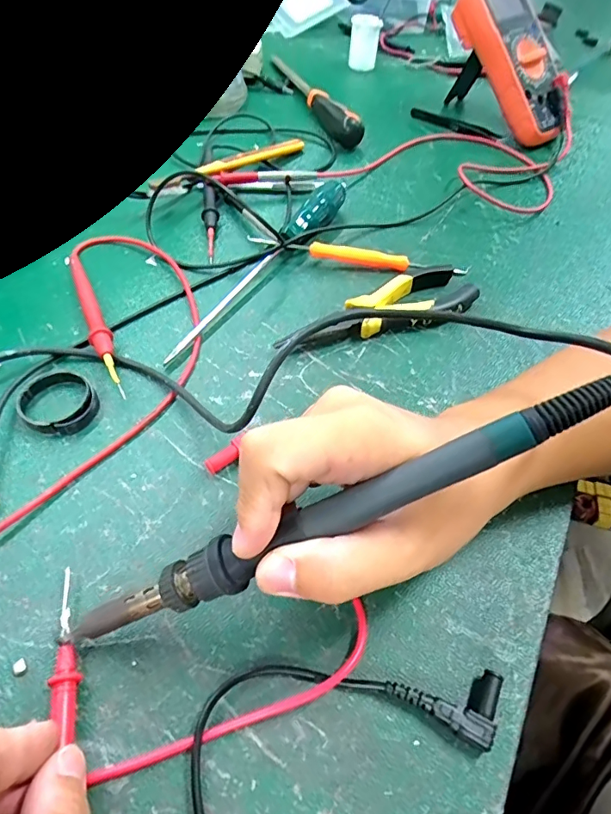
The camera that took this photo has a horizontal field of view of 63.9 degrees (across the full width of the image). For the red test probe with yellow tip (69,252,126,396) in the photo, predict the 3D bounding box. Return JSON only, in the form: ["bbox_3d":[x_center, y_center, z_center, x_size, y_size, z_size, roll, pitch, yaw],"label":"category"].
[{"bbox_3d":[-0.145,-0.061,0.336,0.013,0.016,0.139,-21,57,-18],"label":"red test probe with yellow tip"}]

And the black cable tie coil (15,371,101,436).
[{"bbox_3d":[-0.148,-0.002,0.295,0.042,0.012,0.043,2,52,-2],"label":"black cable tie coil"}]

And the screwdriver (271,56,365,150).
[{"bbox_3d":[0.005,-0.355,0.561,0.026,0.032,0.212,-18,56,-16],"label":"screwdriver"}]

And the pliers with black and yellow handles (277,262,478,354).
[{"bbox_3d":[0.061,-0.065,0.351,0.156,0.017,0.051,-27,59,-22],"label":"pliers with black and yellow handles"}]

